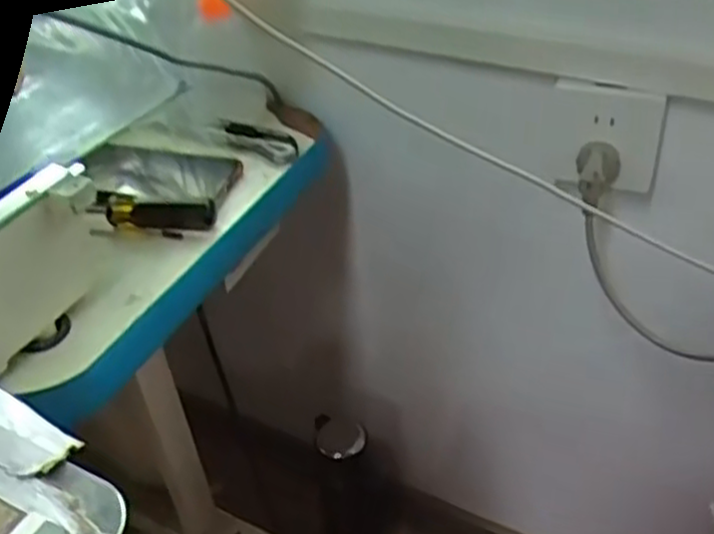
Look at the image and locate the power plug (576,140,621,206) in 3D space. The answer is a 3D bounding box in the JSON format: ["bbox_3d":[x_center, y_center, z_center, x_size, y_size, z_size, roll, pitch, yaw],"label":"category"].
[{"bbox_3d":[0.198,-0.075,0.633,0.033,0.050,0.036,9,42,14],"label":"power plug"}]

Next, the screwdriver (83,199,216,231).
[{"bbox_3d":[-0.171,-0.044,0.641,0.106,0.022,0.018,3,41,8],"label":"screwdriver"}]

